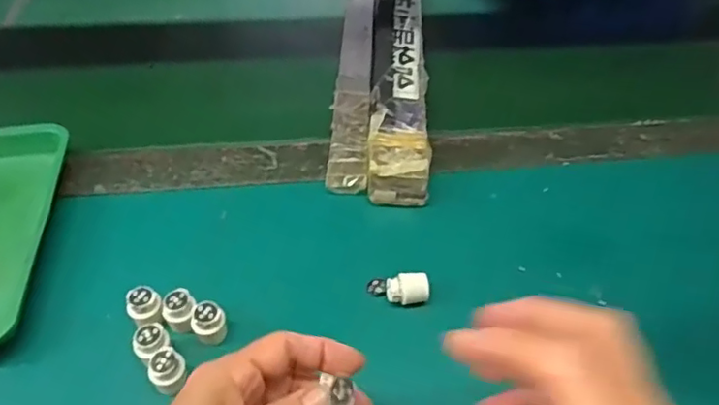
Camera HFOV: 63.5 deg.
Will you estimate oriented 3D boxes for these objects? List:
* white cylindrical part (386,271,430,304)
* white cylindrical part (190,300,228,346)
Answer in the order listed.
[{"bbox_3d":[0.034,0.063,0.410,0.029,0.020,0.020,3,47,2],"label":"white cylindrical part"},{"bbox_3d":[-0.099,0.079,0.382,0.019,0.021,0.019,1,47,-1],"label":"white cylindrical part"}]

